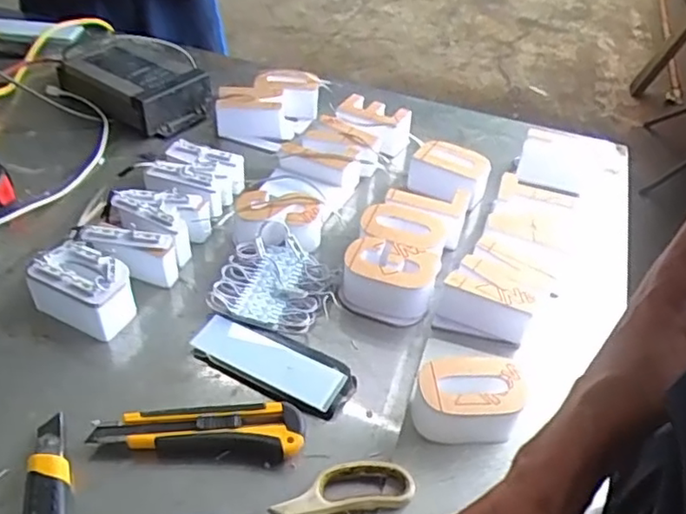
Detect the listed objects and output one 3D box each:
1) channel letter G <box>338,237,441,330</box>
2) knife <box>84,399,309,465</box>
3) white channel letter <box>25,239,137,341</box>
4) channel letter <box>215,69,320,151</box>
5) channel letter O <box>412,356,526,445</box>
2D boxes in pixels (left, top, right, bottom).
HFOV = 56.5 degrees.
[{"bbox_3d":[0.042,0.025,0.606,0.085,0.051,0.063,12,42,7],"label":"channel letter G"},{"bbox_3d":[-0.109,0.134,0.486,0.153,0.020,0.040,0,42,-6],"label":"knife"},{"bbox_3d":[-0.228,0.029,0.569,0.089,0.050,0.057,20,43,15],"label":"white channel letter"},{"bbox_3d":[-0.094,-0.196,0.829,0.090,0.055,0.136,20,44,19],"label":"channel letter"},{"bbox_3d":[0.099,0.113,0.509,0.083,0.049,0.057,2,42,-4],"label":"channel letter O"}]

